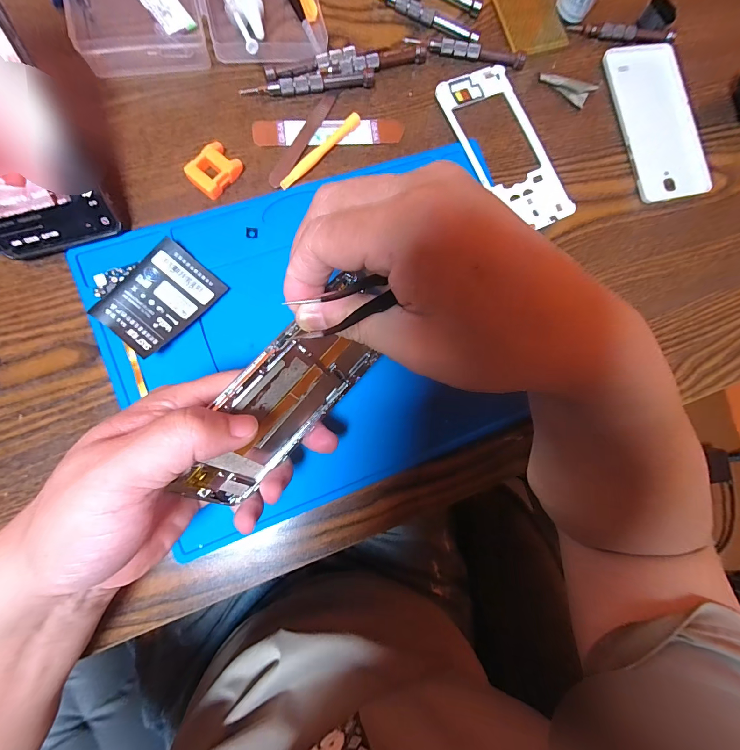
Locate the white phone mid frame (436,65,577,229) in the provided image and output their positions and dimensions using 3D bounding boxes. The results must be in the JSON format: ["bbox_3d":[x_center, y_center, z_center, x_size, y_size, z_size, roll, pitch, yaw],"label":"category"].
[{"bbox_3d":[0.115,-0.188,0.291,0.068,0.006,0.142,-28,90,-9],"label":"white phone mid frame"}]

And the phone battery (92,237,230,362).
[{"bbox_3d":[-0.143,-0.052,0.237,0.051,0.008,0.072,40,80,-5],"label":"phone battery"}]

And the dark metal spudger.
[{"bbox_3d":[-0.051,-0.185,0.268,0.013,0.004,0.092,31,82,-5],"label":"dark metal spudger"}]

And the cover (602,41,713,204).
[{"bbox_3d":[0.259,-0.228,0.311,0.070,0.008,0.144,-12,88,-9],"label":"cover"}]

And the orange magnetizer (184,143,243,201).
[{"bbox_3d":[-0.114,-0.148,0.252,0.025,0.015,0.037,41,81,-3],"label":"orange magnetizer"}]

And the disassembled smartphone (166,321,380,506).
[{"bbox_3d":[-0.051,0.021,0.190,0.005,0.069,0.120,37,83,33],"label":"disassembled smartphone"}]

